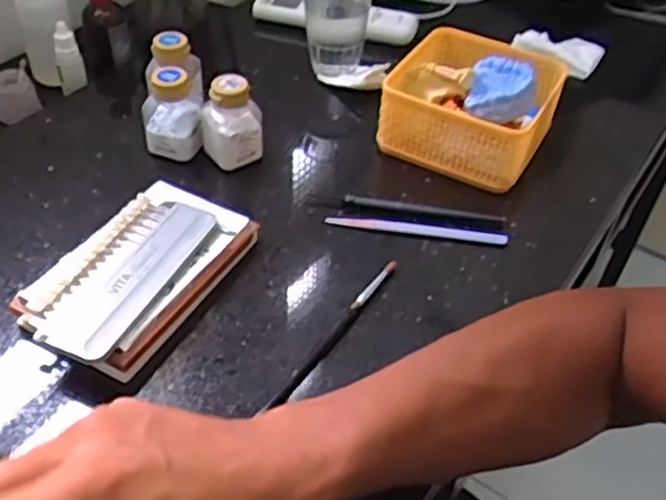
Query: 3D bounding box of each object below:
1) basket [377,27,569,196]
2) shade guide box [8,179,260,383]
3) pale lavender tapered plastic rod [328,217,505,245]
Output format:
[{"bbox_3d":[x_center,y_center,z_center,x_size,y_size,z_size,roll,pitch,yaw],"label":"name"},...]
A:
[{"bbox_3d":[0.126,-0.136,0.645,0.147,0.077,0.145,19,47,16],"label":"basket"},{"bbox_3d":[-0.135,0.017,0.501,0.091,0.033,0.164,24,48,20],"label":"shade guide box"},{"bbox_3d":[0.067,-0.016,0.567,0.143,0.007,0.012,6,45,4],"label":"pale lavender tapered plastic rod"}]

